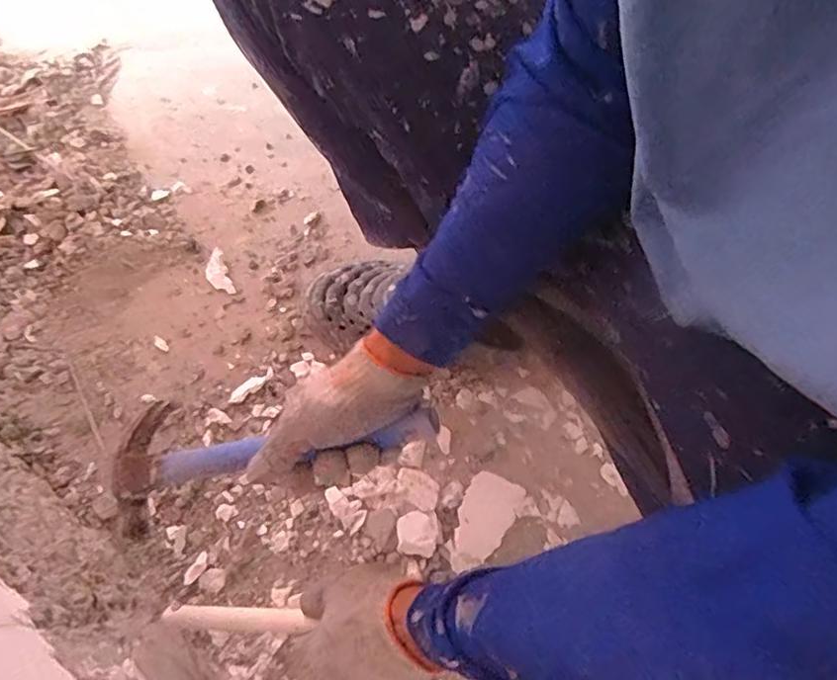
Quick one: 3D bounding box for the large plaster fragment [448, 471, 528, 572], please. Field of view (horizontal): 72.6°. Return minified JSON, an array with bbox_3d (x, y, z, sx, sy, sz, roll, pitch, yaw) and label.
[{"bbox_3d":[0.069,0.196,0.617,0.056,0.014,0.105,27,71,14],"label":"large plaster fragment"}]

